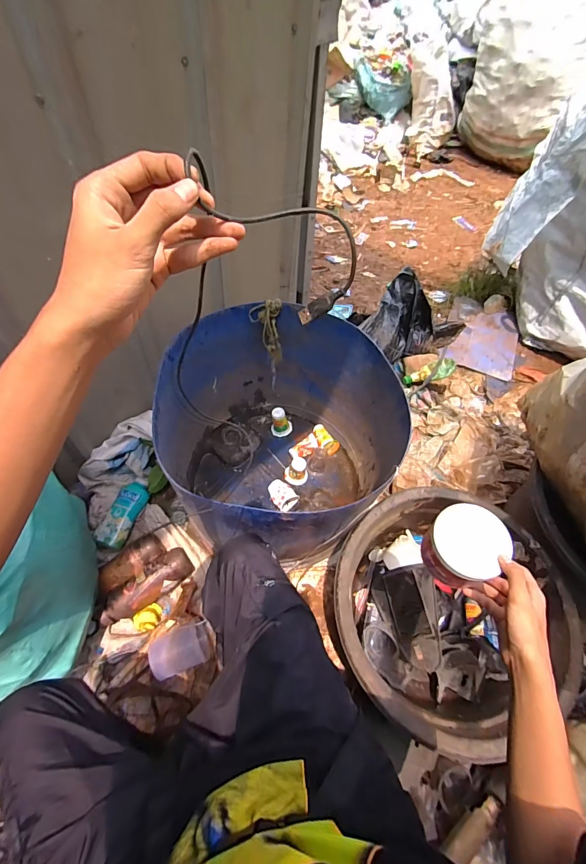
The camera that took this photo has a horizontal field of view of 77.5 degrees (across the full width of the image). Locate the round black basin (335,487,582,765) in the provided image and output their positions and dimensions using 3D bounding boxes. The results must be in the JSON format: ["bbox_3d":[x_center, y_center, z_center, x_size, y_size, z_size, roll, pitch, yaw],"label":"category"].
[{"bbox_3d":[0.346,0.412,0.887,0.507,0.230,0.473,0,56,0],"label":"round black basin"}]

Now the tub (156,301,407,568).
[{"bbox_3d":[-0.037,0.035,1.013,0.578,0.476,0.554,0,56,0],"label":"tub"}]

